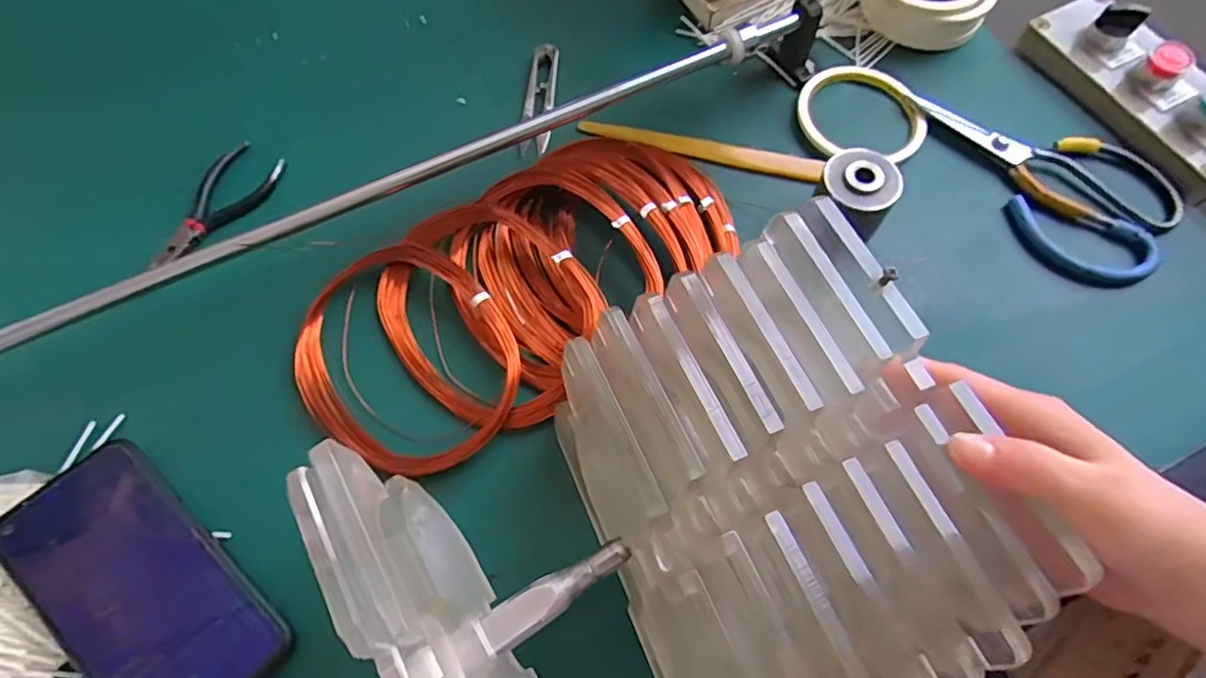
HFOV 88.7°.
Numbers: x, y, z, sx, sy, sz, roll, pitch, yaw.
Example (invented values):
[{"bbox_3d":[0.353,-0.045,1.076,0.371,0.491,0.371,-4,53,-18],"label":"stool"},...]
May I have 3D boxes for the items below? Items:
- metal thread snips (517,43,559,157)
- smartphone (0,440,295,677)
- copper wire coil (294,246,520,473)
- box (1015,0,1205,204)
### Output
[{"bbox_3d":[-0.048,-0.183,0.470,0.022,0.014,0.102,4,65,3],"label":"metal thread snips"},{"bbox_3d":[-0.241,0.127,0.318,0.164,0.016,0.075,36,71,17],"label":"smartphone"},{"bbox_3d":[-0.121,0.009,0.375,0.123,0.019,0.149,-34,69,-14],"label":"copper wire coil"},{"bbox_3d":[0.390,-0.187,0.442,0.070,0.046,0.169,-25,67,-10],"label":"box"}]

